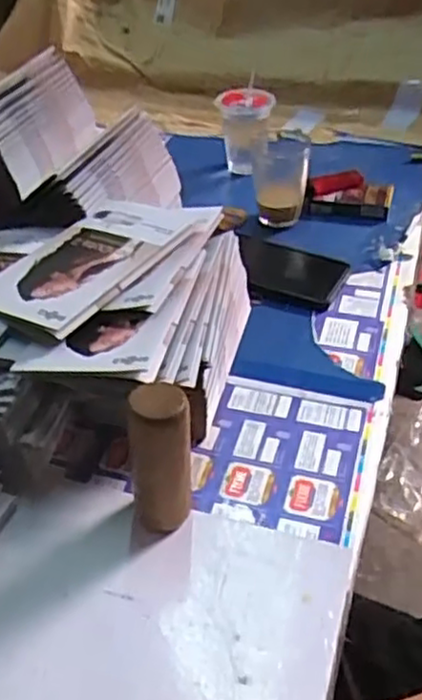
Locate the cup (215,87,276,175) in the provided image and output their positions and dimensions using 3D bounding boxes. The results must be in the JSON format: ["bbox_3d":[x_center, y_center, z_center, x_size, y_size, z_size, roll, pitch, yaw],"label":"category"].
[{"bbox_3d":[0.042,-0.273,0.866,0.067,0.089,0.060,-4,40,-3],"label":"cup"}]

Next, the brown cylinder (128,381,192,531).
[{"bbox_3d":[-0.032,0.074,0.469,0.037,0.105,0.044,-3,40,-1],"label":"brown cylinder"}]

